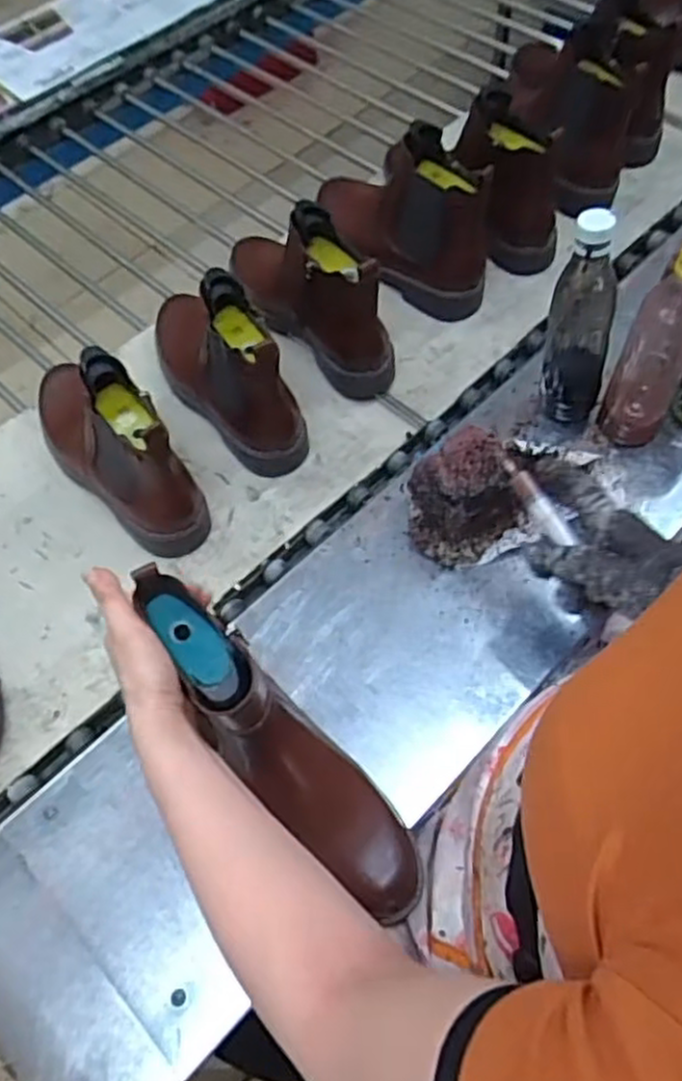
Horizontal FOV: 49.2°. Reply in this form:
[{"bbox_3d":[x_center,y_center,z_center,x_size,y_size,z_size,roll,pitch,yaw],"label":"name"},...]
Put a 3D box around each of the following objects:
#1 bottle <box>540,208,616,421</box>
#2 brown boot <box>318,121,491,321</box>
[{"bbox_3d":[0.221,-0.196,0.683,0.061,0.227,0.073,12,63,11],"label":"bottle"},{"bbox_3d":[0.080,-0.392,0.857,0.109,0.173,0.260,-27,63,-10],"label":"brown boot"}]

